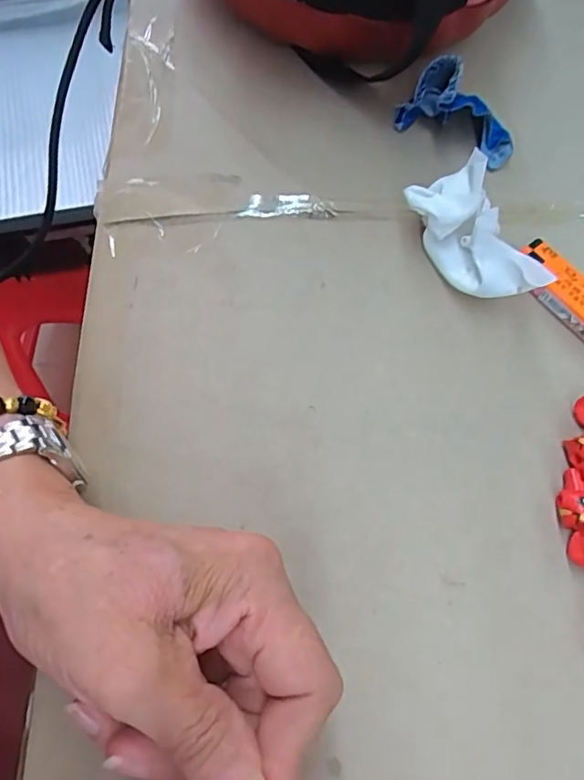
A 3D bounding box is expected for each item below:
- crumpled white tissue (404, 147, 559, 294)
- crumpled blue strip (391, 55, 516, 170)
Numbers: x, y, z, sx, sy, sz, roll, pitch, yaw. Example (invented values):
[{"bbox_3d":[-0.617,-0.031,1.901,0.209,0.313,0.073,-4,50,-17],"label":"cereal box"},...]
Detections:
[{"bbox_3d":[0.089,-0.073,0.274,0.030,0.044,0.075,-27,68,-12],"label":"crumpled white tissue"},{"bbox_3d":[0.100,-0.160,0.327,0.069,0.042,0.027,32,69,-1],"label":"crumpled blue strip"}]

